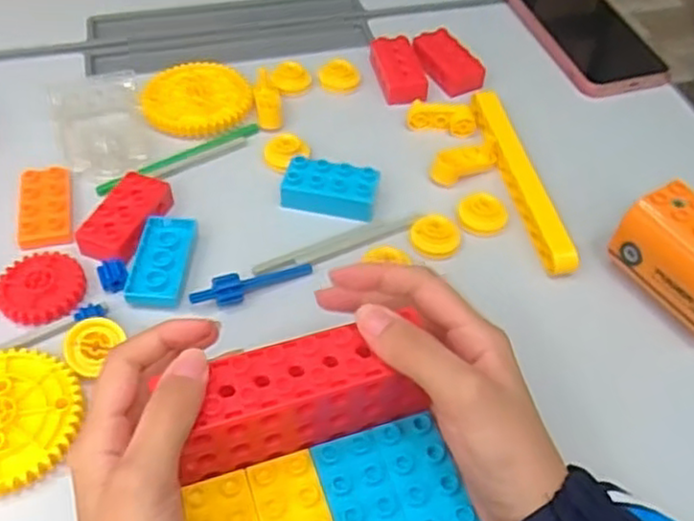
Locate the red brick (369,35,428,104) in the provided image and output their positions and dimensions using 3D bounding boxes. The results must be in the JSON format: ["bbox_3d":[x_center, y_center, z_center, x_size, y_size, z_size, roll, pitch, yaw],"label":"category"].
[{"bbox_3d":[0.040,-0.152,0.565,0.037,0.018,0.068,-10,51,-12],"label":"red brick"}]

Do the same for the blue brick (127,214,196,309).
[{"bbox_3d":[-0.113,0.000,0.440,0.031,0.010,0.064,5,50,1],"label":"blue brick"}]

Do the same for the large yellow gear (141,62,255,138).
[{"bbox_3d":[-0.115,-0.126,0.544,0.081,0.011,0.075,1,50,-2],"label":"large yellow gear"}]

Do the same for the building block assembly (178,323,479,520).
[{"bbox_3d":[-0.012,0.094,0.320,0.118,0.071,0.092,-13,52,-14],"label":"building block assembly"}]

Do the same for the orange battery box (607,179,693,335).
[{"bbox_3d":[0.201,-0.002,0.415,0.044,0.046,0.081,-25,55,-22],"label":"orange battery box"}]

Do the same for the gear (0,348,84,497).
[{"bbox_3d":[-0.178,0.080,0.366,0.076,0.008,0.080,1,50,-2],"label":"gear"}]

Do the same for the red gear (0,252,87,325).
[{"bbox_3d":[-0.181,0.016,0.420,0.048,0.009,0.048,1,50,-2],"label":"red gear"}]

